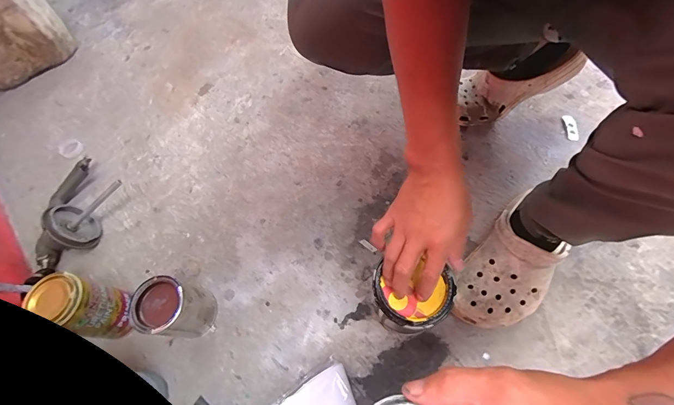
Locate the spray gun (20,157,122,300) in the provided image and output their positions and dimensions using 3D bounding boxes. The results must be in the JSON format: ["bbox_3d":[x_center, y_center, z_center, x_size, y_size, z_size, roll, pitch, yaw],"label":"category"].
[{"bbox_3d":[-0.468,0.021,0.569,0.142,0.078,0.187,28,68,16],"label":"spray gun"}]

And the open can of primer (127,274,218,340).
[{"bbox_3d":[-0.229,0.151,0.469,0.077,0.101,0.076,16,65,11],"label":"open can of primer"}]

